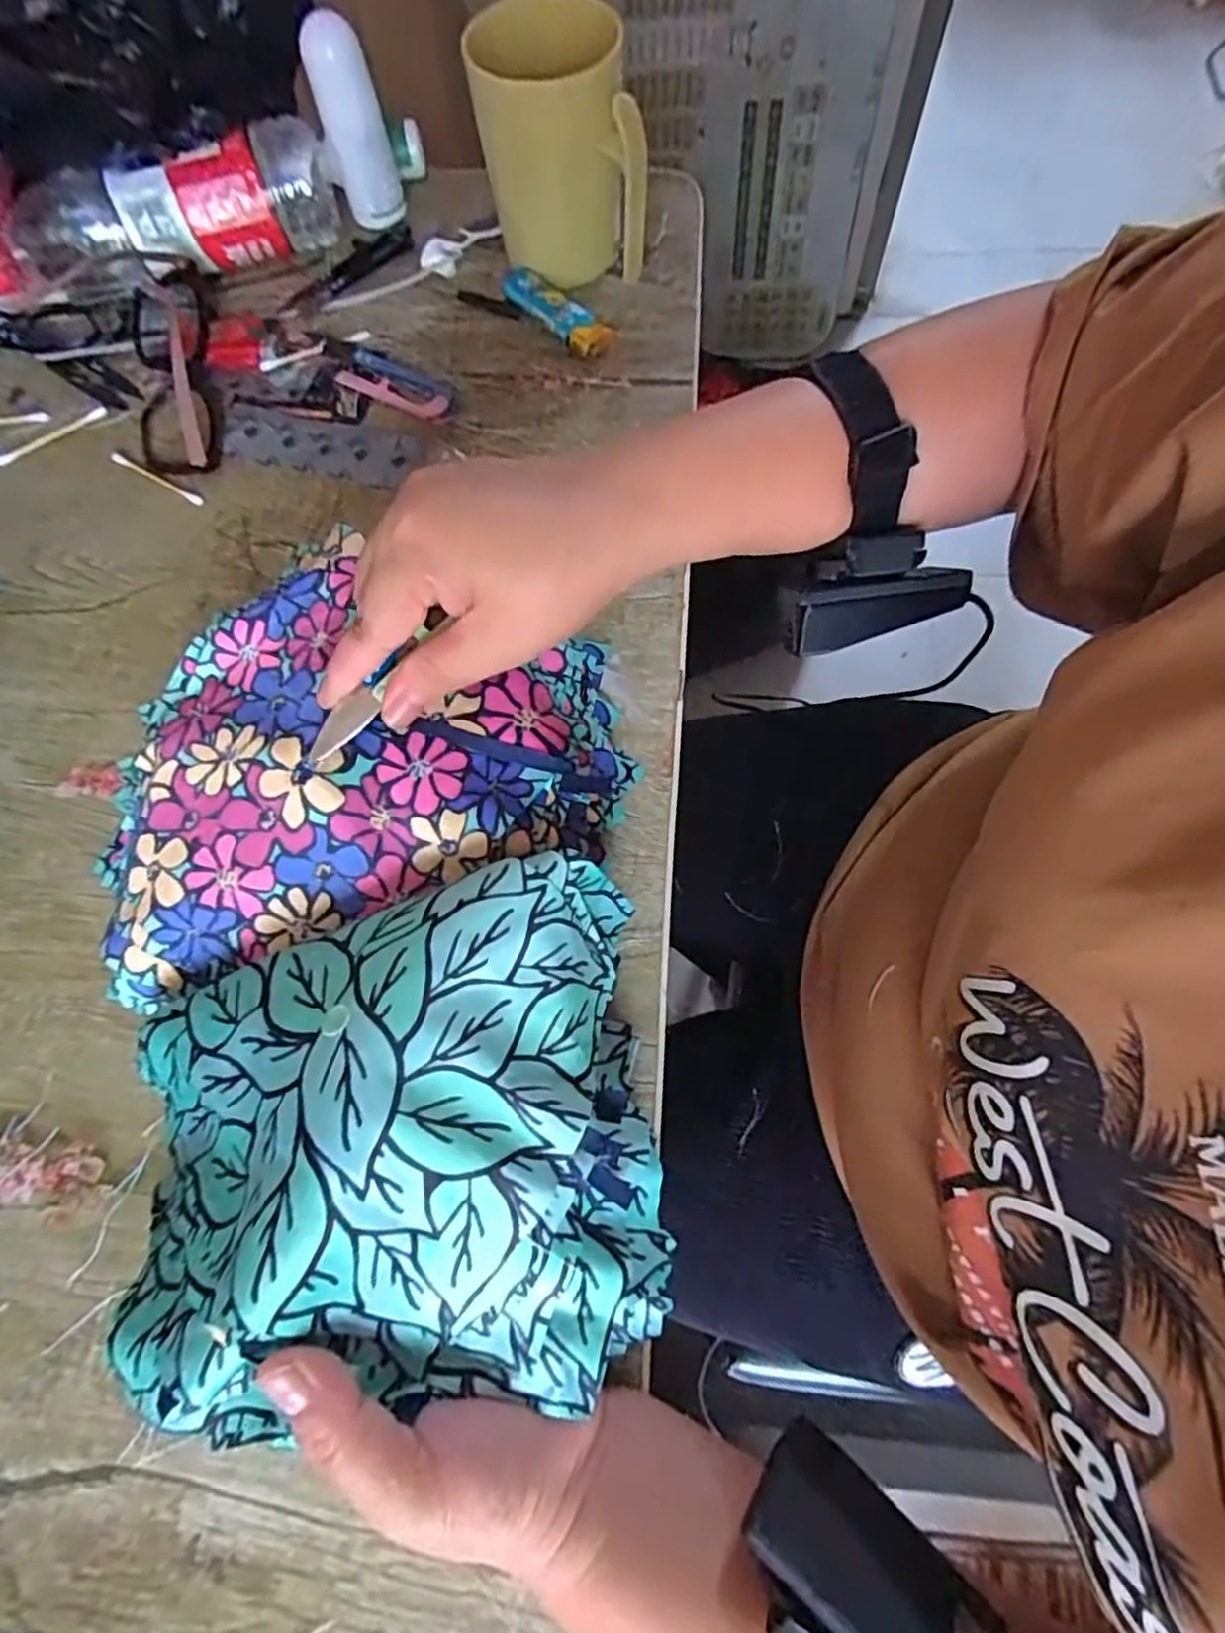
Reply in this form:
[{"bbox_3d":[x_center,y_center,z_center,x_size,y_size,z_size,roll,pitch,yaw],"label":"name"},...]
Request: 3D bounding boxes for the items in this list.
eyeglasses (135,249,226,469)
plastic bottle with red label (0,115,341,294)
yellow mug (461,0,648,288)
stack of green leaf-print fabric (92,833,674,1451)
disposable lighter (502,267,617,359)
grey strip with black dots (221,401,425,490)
[{"bbox_3d":[-0.267,-0.269,0.430,0.051,0.032,0.149,-12,71,-1],"label":"eyeglasses"},{"bbox_3d":[-0.289,-0.372,0.447,0.222,0.063,0.059,-16,71,-4],"label":"plastic bottle with red label"},{"bbox_3d":[-0.029,-0.386,0.423,0.092,0.104,0.090,-4,71,2],"label":"yellow mug"},{"bbox_3d":[-0.075,0.106,0.247,0.172,0.079,0.165,-6,71,0],"label":"stack of green leaf-print fabric"},{"bbox_3d":[-0.039,-0.316,0.447,0.093,0.014,0.027,41,77,14],"label":"disposable lighter"},{"bbox_3d":[-0.174,-0.218,0.425,0.122,0.004,0.038,14,79,5],"label":"grey strip with black dots"}]

